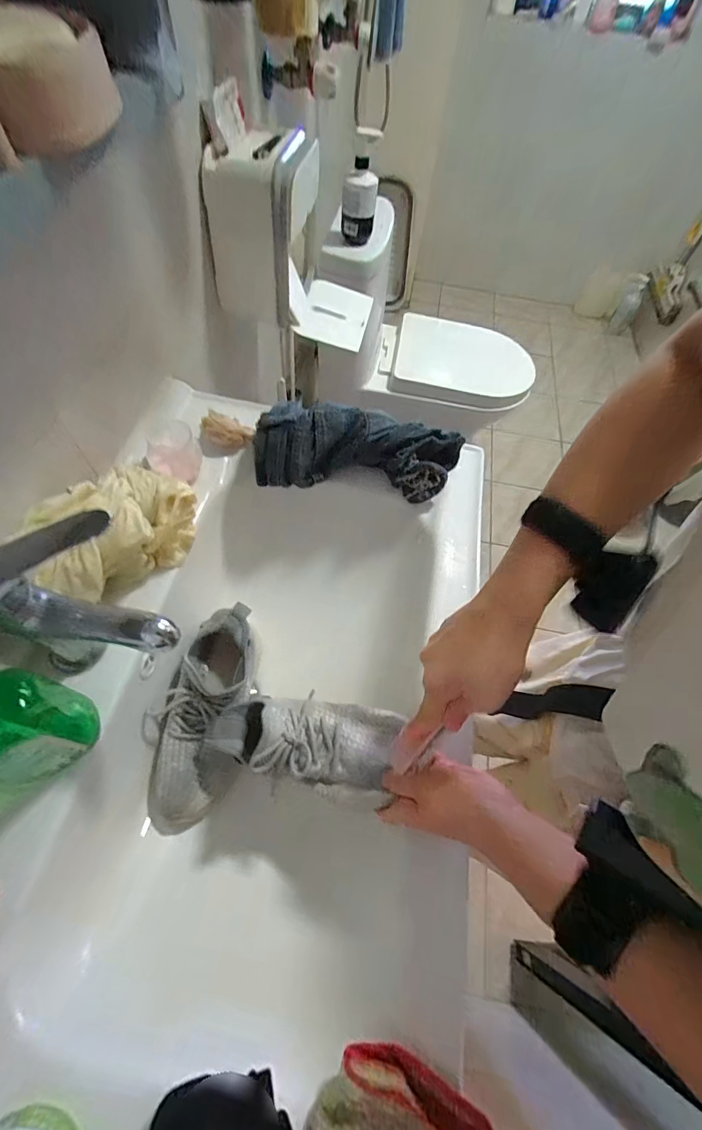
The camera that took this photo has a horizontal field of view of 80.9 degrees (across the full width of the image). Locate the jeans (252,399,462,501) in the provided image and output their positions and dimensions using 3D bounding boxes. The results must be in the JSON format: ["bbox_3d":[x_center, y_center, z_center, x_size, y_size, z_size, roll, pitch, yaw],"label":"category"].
[{"bbox_3d":[0.012,-0.151,0.533,0.260,0.082,0.095,8,59,0],"label":"jeans"}]

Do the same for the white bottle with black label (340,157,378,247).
[{"bbox_3d":[0.018,-0.807,0.942,0.077,0.164,0.061,4,60,-2],"label":"white bottle with black label"}]

